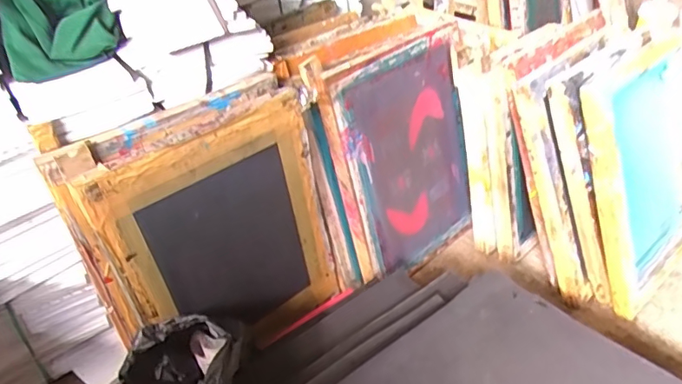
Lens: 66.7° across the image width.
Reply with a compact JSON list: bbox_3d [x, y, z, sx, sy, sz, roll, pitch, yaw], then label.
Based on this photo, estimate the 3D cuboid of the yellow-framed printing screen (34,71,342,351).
[{"bbox_3d":[-0.195,0.073,0.844,0.381,0.442,0.068,-30,36,-30],"label":"yellow-framed printing screen"}]

